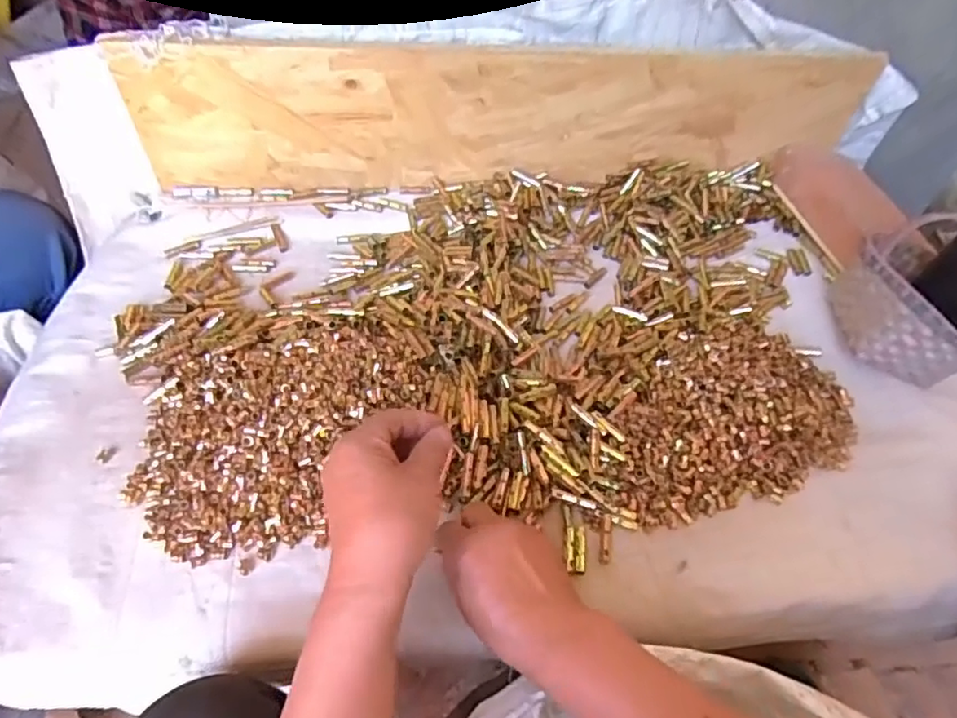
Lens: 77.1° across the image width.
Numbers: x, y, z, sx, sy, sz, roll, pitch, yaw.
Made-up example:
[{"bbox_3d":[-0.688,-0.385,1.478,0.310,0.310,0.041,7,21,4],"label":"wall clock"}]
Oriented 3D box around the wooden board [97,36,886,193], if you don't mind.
[{"bbox_3d":[0.040,-0.294,0.753,0.883,0.190,0.028,-2,52,-5],"label":"wooden board"}]

